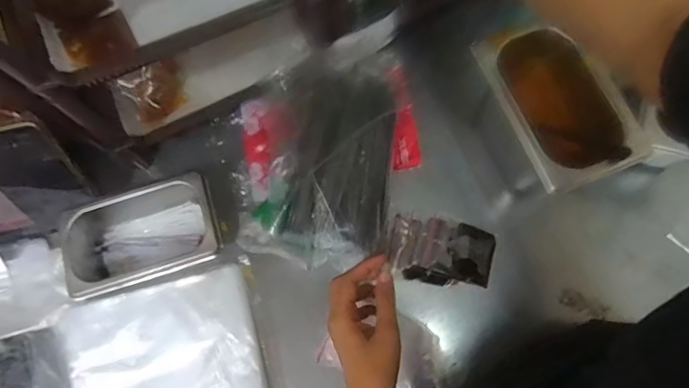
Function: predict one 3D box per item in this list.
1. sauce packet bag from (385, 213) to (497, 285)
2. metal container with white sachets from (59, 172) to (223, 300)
[{"bbox_3d":[0.112,0.067,0.557,0.126,0.021,0.075,8,75,5],"label":"sauce packet bag"},{"bbox_3d":[-0.231,0.049,0.559,0.170,0.064,0.106,-16,74,-2],"label":"metal container with white sachets"}]

